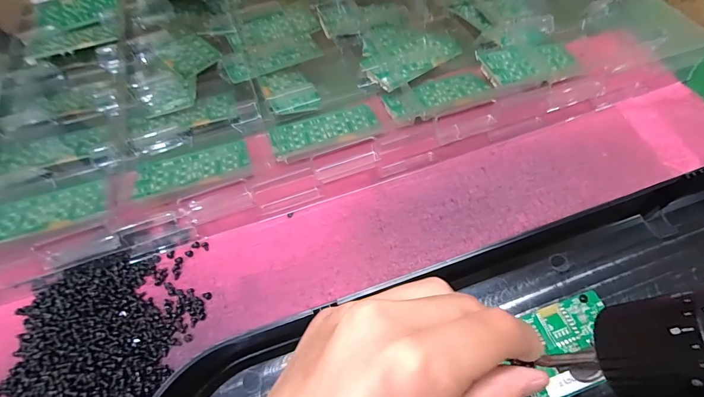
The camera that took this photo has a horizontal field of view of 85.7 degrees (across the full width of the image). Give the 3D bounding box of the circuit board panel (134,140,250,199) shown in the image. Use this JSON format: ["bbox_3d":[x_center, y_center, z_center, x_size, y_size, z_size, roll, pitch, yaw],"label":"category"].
[{"bbox_3d":[-0.132,-0.027,0.318,0.089,0.004,0.040,-17,47,-13],"label":"circuit board panel"}]

